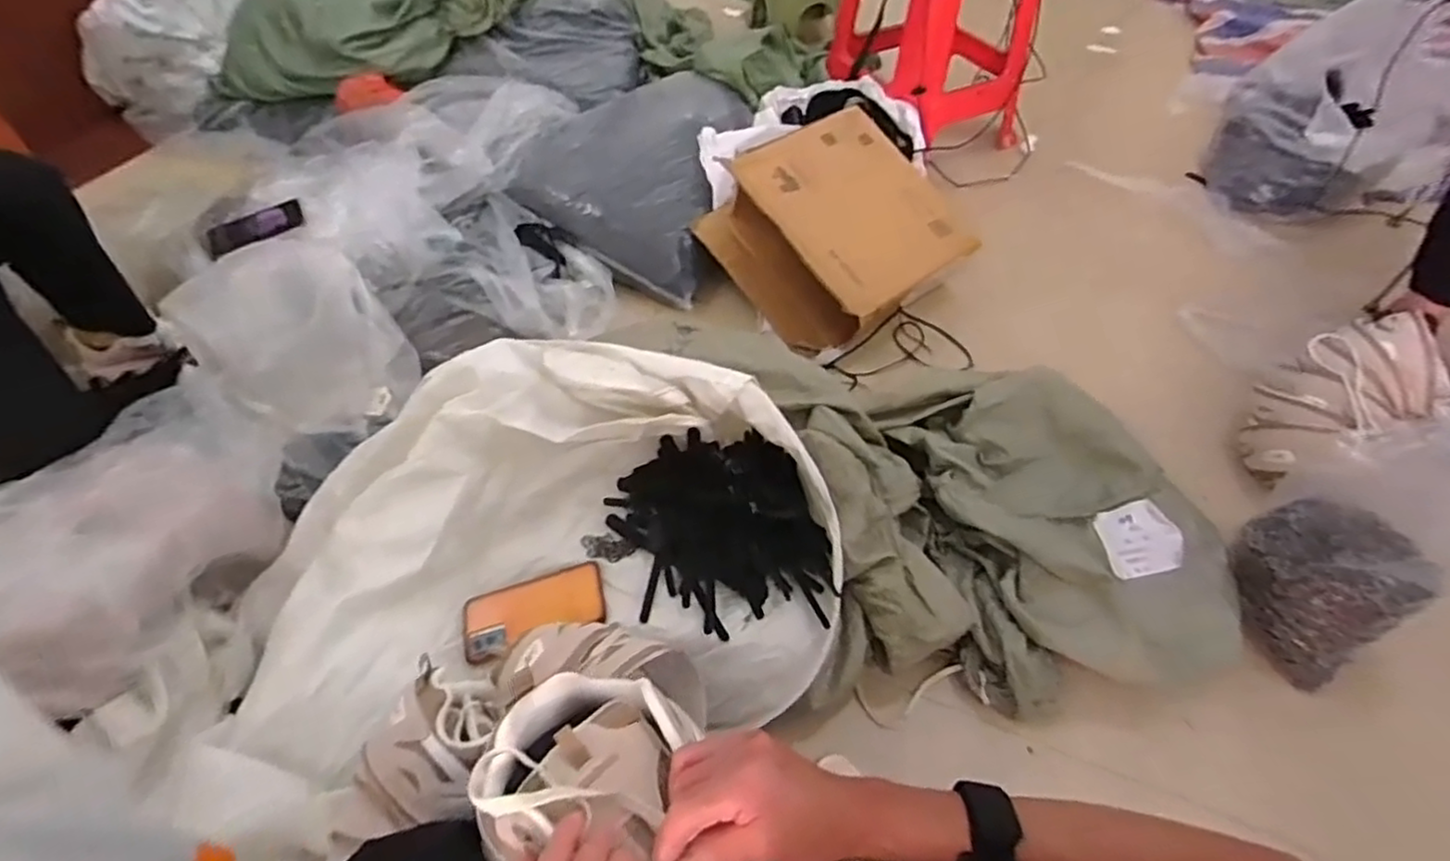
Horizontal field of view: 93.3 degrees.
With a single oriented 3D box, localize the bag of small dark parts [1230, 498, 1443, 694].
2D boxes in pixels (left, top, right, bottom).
[{"bbox_3d":[0.737,0.188,0.856,0.150,0.153,0.175,-26,56,-19],"label":"bag of small dark parts"}]

